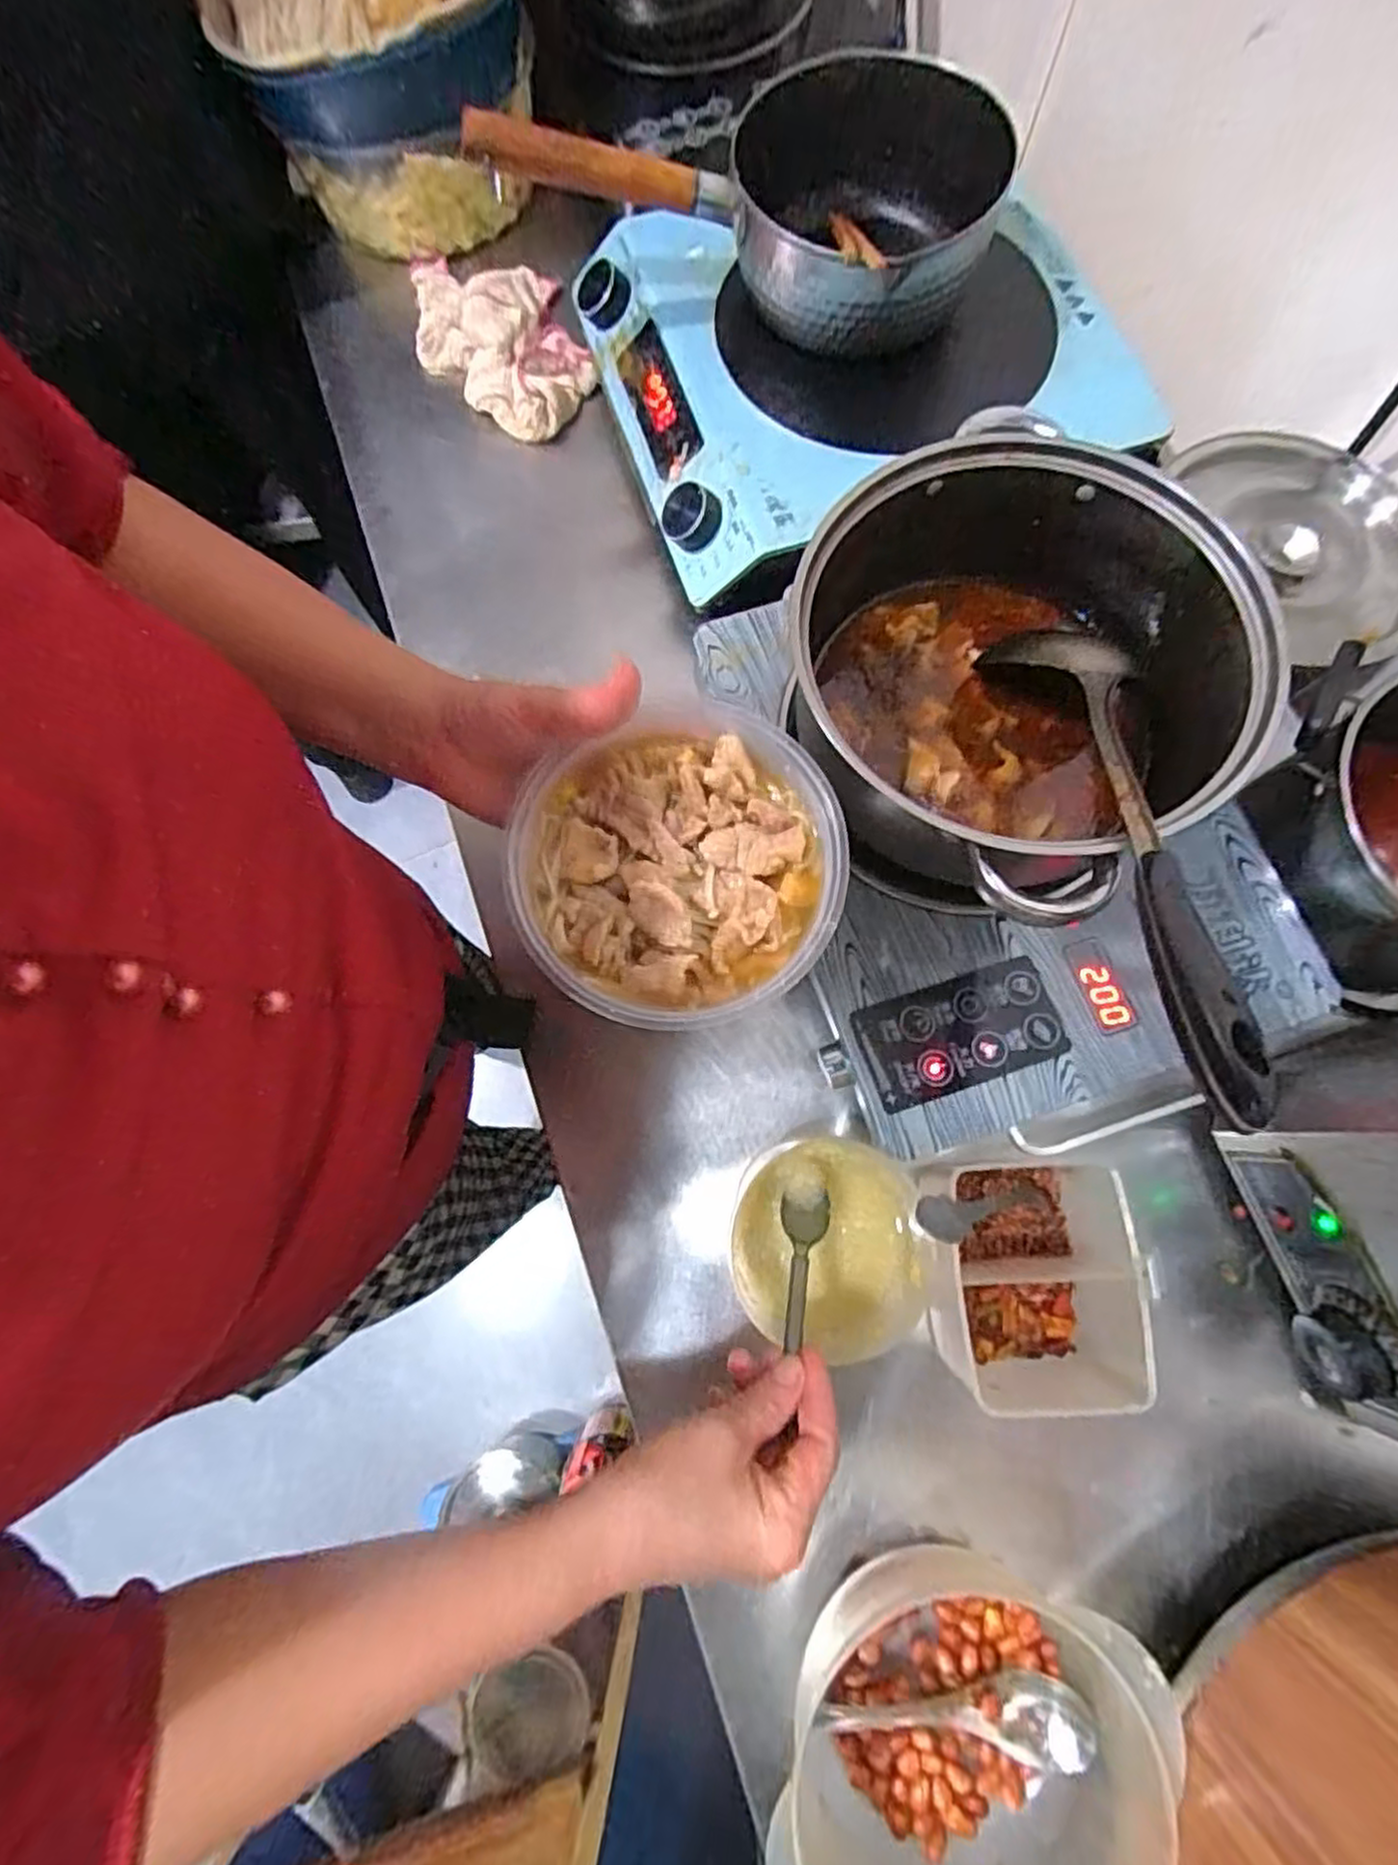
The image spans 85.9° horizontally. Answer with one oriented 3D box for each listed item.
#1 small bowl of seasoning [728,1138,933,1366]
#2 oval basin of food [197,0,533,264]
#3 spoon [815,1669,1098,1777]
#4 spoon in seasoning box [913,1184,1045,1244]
[{"bbox_3d":[0.075,0.182,0.435,0.108,0.044,0.115,0,76,1],"label":"small bowl of seasoning"},{"bbox_3d":[-0.262,-0.739,0.629,0.240,0.139,0.250,-11,76,-2],"label":"oval basin of food"},{"bbox_3d":[0.126,0.395,0.369,0.135,0.027,0.038,0,76,1],"label":"spoon"},{"bbox_3d":[0.155,0.149,0.403,0.017,0.132,0.020,-13,71,42],"label":"spoon in seasoning box"}]

